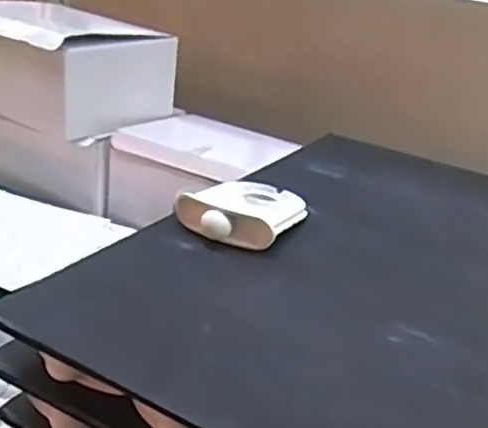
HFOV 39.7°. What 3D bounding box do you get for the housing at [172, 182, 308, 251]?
[{"bbox_3d":[0.001,-0.004,0.380,0.056,0.019,0.079,17,26,20],"label":"housing"}]

